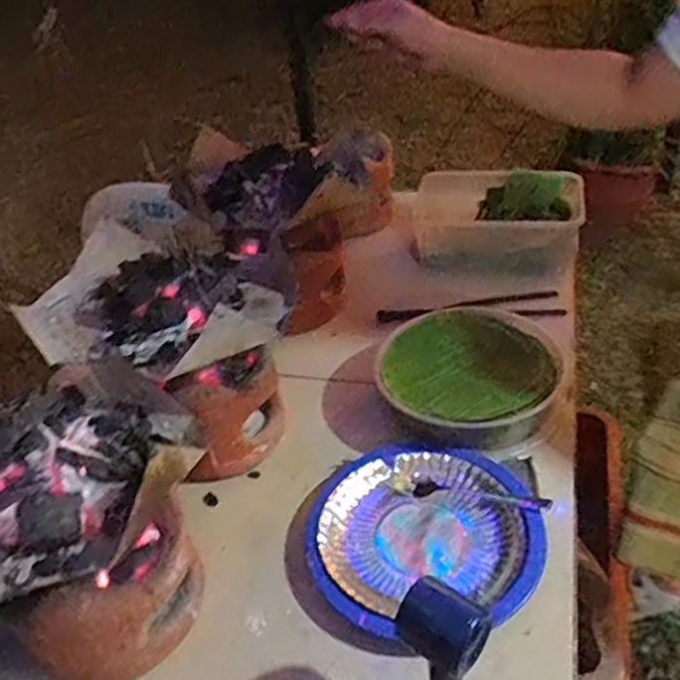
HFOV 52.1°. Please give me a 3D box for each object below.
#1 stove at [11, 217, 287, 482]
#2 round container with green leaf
[{"bbox_3d":[-0.205,0.043,0.872,0.336,0.261,0.249,22,45,33],"label":"stove"},{"bbox_3d":[0.179,0.045,0.934,0.224,0.105,0.231,-3,39,3],"label":"round container with green leaf"}]

